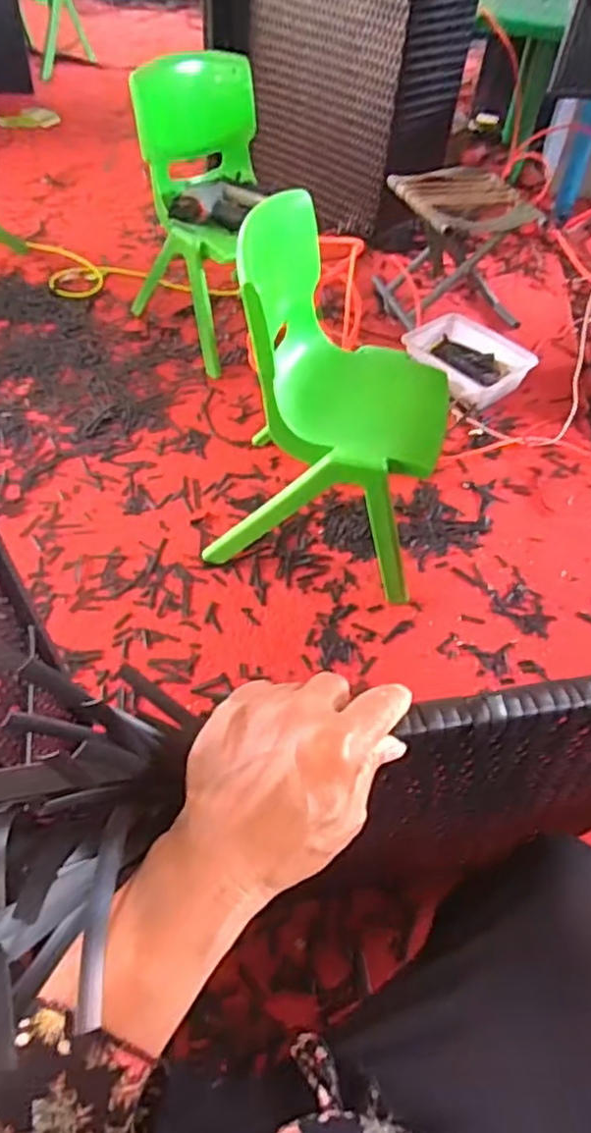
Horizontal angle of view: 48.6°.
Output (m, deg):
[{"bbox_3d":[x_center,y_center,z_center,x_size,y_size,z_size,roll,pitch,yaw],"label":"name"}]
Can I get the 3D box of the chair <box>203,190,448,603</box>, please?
[{"bbox_3d":[0.077,-0.265,1.051,0.326,0.504,0.305,12,50,6],"label":"chair"}]

